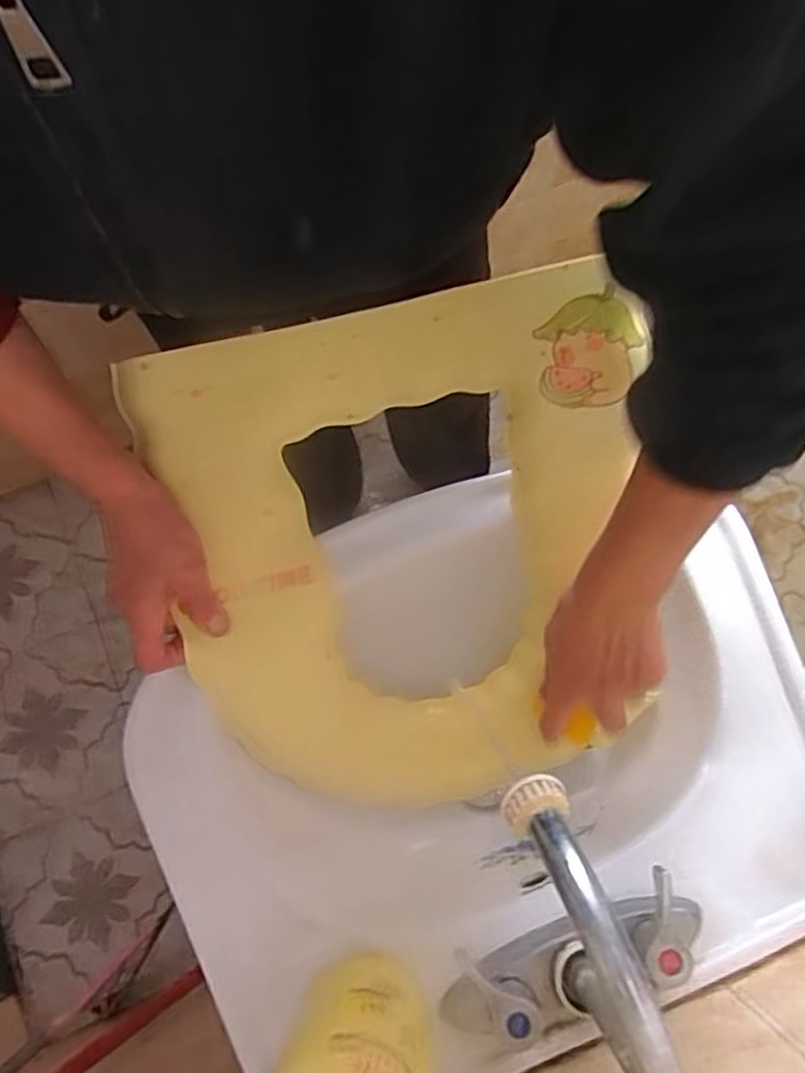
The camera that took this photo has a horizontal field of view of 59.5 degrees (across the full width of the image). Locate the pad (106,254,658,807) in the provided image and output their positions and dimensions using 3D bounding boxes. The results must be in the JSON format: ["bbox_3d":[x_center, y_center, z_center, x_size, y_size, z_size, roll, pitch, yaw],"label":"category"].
[{"bbox_3d":[0.009,0.025,0.526,0.332,0.043,0.378,-12,110,-4],"label":"pad"}]

